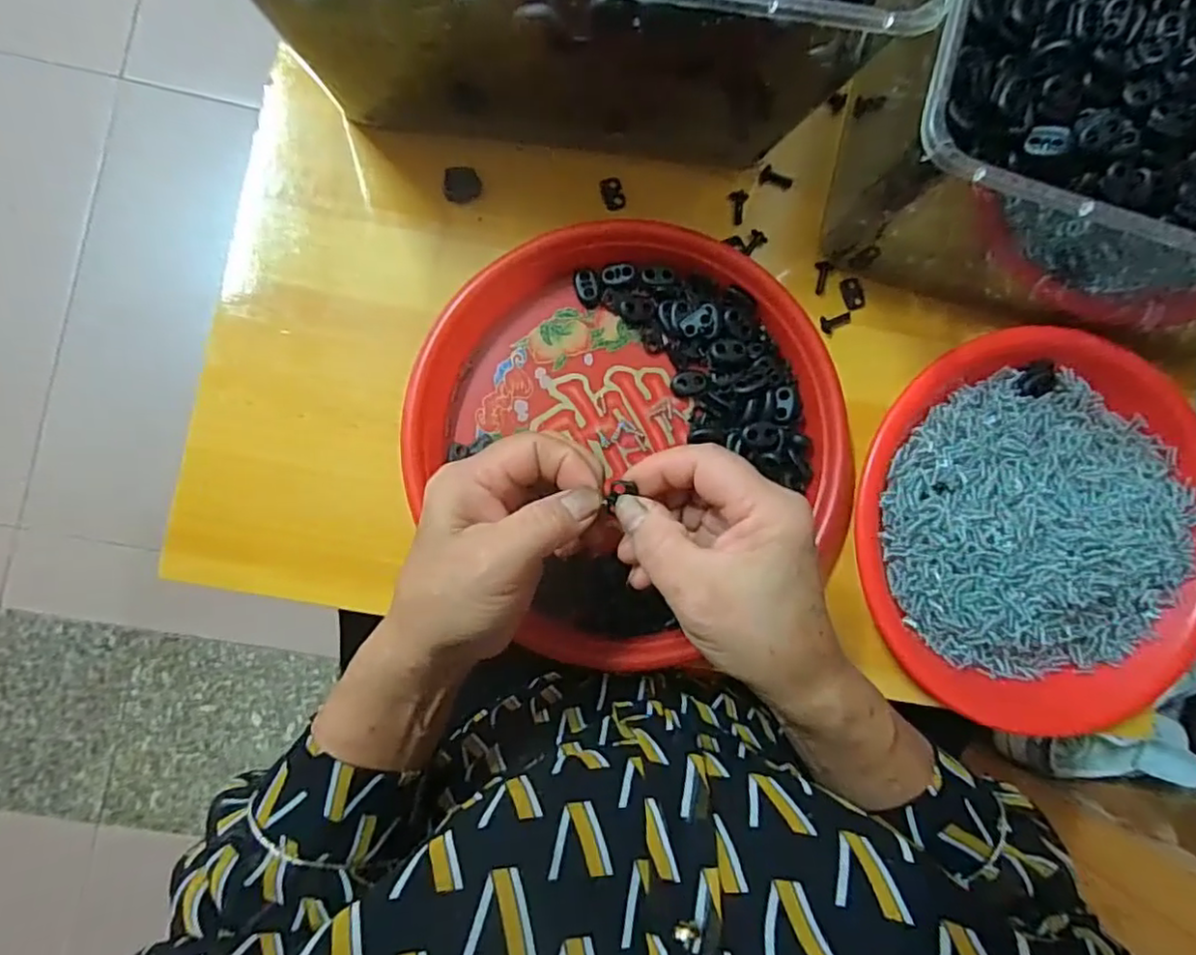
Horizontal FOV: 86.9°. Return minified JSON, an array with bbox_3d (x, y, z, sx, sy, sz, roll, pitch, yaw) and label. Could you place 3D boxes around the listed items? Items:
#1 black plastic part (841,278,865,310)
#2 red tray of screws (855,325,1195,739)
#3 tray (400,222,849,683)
[{"bbox_3d":[0.155,-0.111,0.382,0.013,0.004,0.018,-22,90,-6],"label":"black plastic part"},{"bbox_3d":[0.264,0.030,0.365,0.232,0.033,0.221,20,86,-4],"label":"red tray of screws"},{"bbox_3d":[0.023,-0.025,0.354,0.220,0.027,0.231,0,88,-5],"label":"tray"}]

